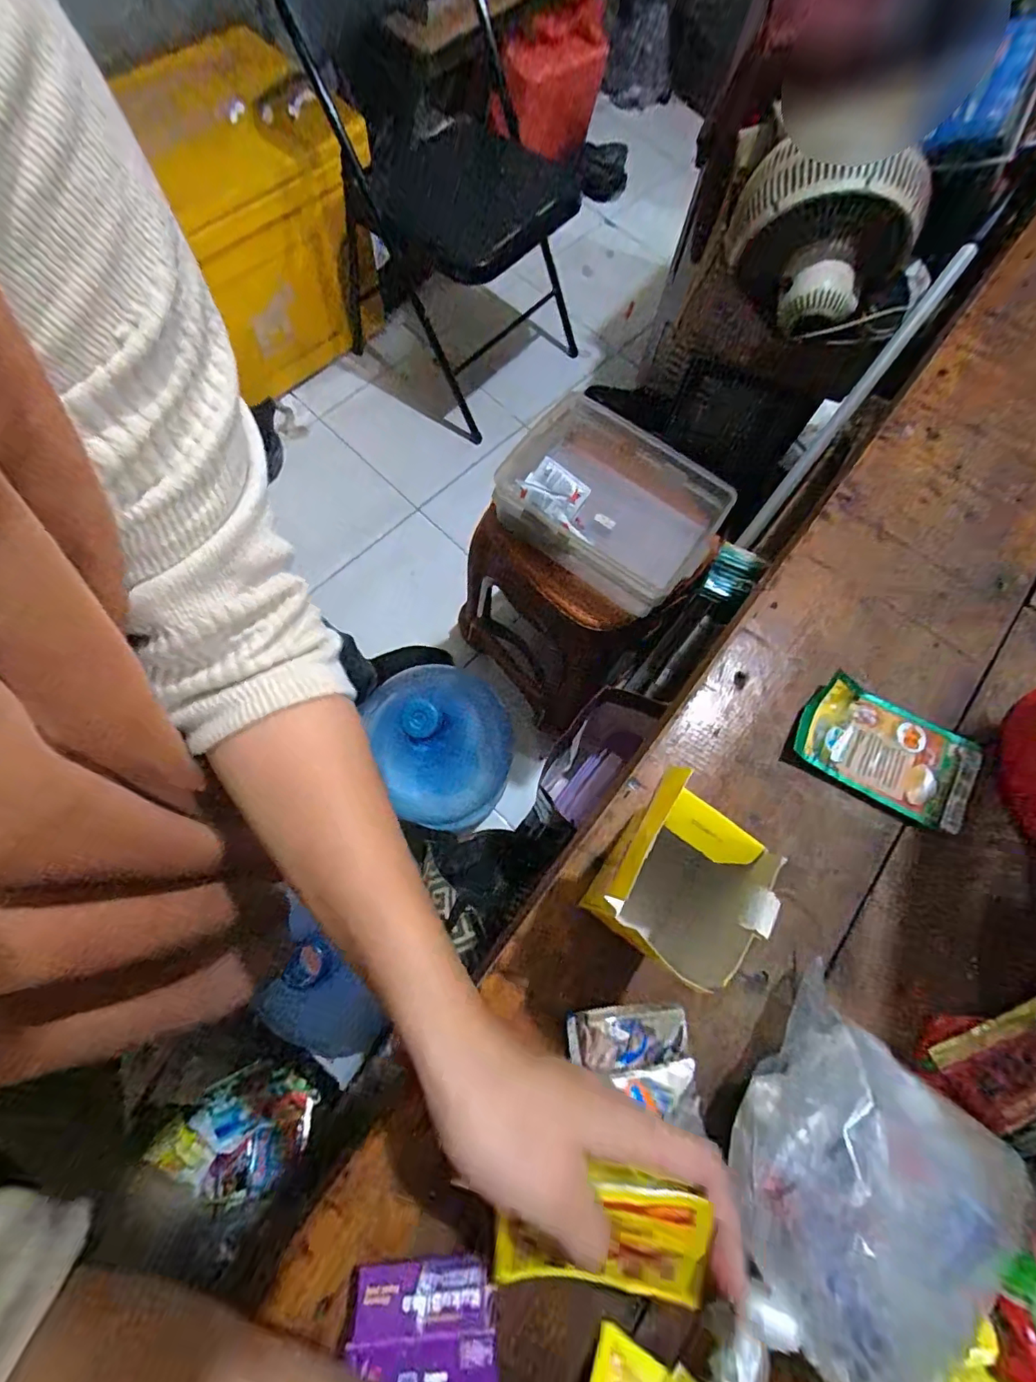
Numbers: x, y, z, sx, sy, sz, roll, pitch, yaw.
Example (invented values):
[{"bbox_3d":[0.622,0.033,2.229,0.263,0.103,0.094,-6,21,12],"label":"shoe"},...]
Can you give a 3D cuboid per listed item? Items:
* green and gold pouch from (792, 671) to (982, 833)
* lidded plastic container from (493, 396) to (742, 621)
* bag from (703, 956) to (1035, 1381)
[{"bbox_3d":[0.220,0.036,0.319,0.101,0.006,0.062,28,73,8],"label":"green and gold pouch"},{"bbox_3d":[0.114,-0.267,0.745,0.308,0.081,0.210,37,75,8],"label":"lidded plastic container"},{"bbox_3d":[0.144,0.231,0.225,0.121,0.060,0.153,38,75,11],"label":"bag"}]

